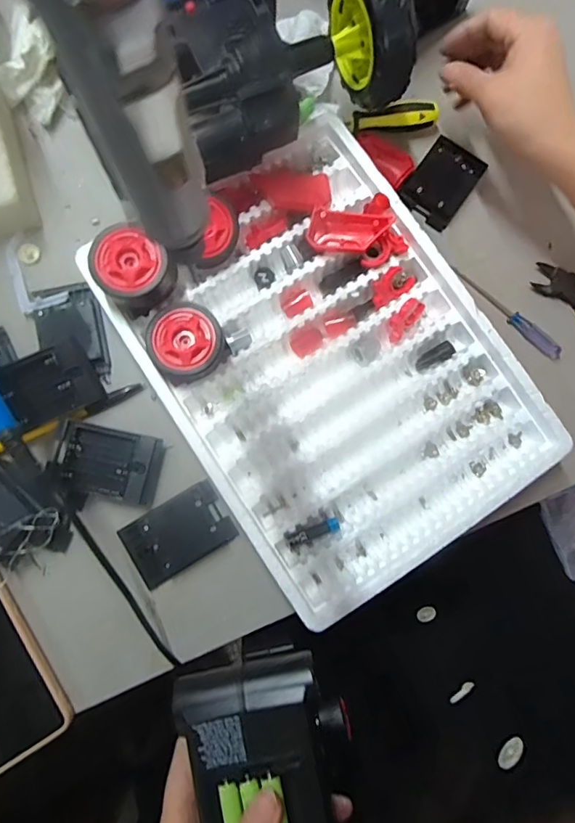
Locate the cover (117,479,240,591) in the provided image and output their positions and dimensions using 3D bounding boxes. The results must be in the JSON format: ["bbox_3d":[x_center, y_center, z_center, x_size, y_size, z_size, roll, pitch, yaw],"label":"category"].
[{"bbox_3d":[-0.087,0.097,0.375,0.081,0.017,0.052,-30,85,-7],"label":"cover"}]

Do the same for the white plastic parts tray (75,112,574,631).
[{"bbox_3d":[0.032,-0.044,0.382,0.252,0.043,0.340,-32,85,-7],"label":"white plastic parts tray"}]

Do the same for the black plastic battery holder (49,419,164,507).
[{"bbox_3d":[-0.143,0.040,0.379,0.078,0.014,0.053,13,81,-1],"label":"black plastic battery holder"}]

